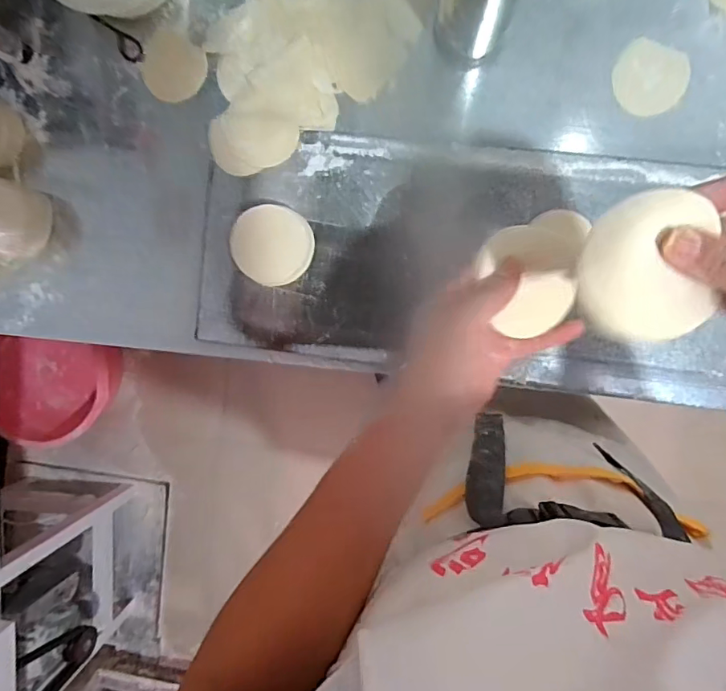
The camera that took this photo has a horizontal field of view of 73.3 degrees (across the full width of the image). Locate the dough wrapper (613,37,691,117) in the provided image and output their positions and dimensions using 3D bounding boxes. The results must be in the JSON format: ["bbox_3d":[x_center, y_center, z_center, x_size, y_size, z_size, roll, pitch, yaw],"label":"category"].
[{"bbox_3d":[0.328,-0.303,0.556,0.081,0.004,0.077,0,94,5],"label":"dough wrapper"}]

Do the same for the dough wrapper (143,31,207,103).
[{"bbox_3d":[-0.238,-0.346,0.606,0.086,0.004,0.076,36,96,1],"label":"dough wrapper"}]

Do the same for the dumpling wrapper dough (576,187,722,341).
[{"bbox_3d":[0.161,-0.043,0.277,0.071,0.012,0.080,-10,95,6],"label":"dumpling wrapper dough"}]

